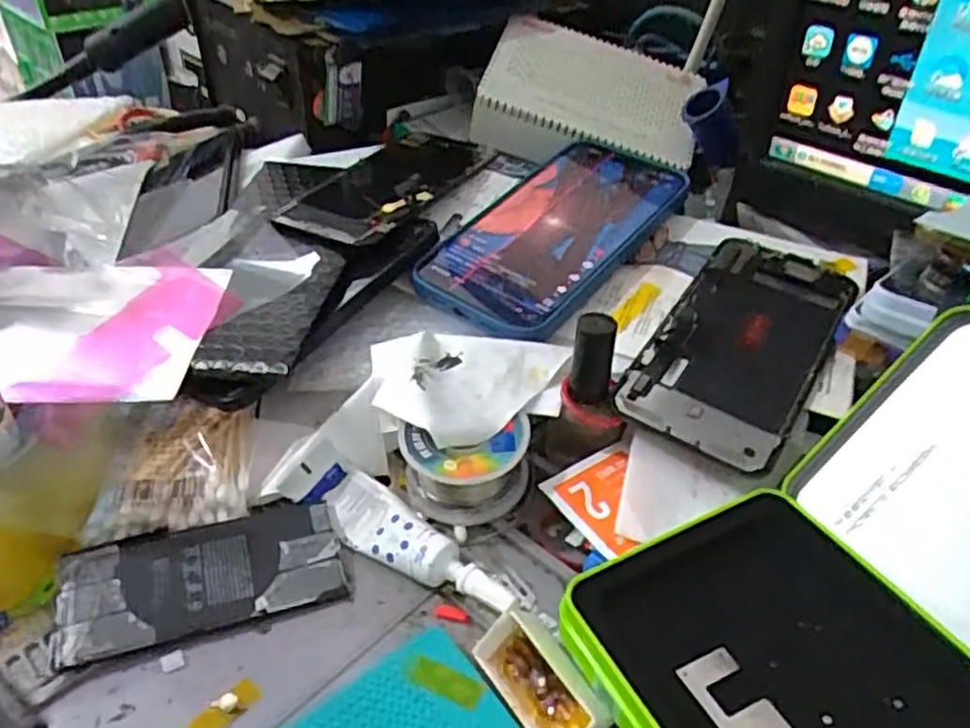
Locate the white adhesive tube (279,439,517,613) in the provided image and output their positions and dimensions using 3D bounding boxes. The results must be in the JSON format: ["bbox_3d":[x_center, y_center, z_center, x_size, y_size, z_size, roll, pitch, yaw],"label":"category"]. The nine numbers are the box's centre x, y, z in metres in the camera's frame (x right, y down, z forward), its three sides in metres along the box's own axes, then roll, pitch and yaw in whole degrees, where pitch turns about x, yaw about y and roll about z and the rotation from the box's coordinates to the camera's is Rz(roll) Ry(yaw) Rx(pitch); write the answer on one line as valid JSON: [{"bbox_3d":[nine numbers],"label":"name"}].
[{"bbox_3d":[-0.035,0.066,0.291,0.107,0.021,0.026,23,51,27],"label":"white adhesive tube"}]

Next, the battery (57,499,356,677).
[{"bbox_3d":[-0.107,0.081,0.277,0.099,0.005,0.045,-9,51,-20],"label":"battery"}]

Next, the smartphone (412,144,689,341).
[{"bbox_3d":[0.038,-0.075,0.394,0.081,0.010,0.168,24,51,28],"label":"smartphone"}]

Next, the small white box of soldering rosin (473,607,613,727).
[{"bbox_3d":[0.019,0.105,0.242,0.025,0.017,0.047,-28,48,-22],"label":"small white box of soldering rosin"}]

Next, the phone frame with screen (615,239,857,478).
[{"bbox_3d":[0.121,-0.012,0.342,0.072,0.005,0.145,24,51,21],"label":"phone frame with screen"}]

